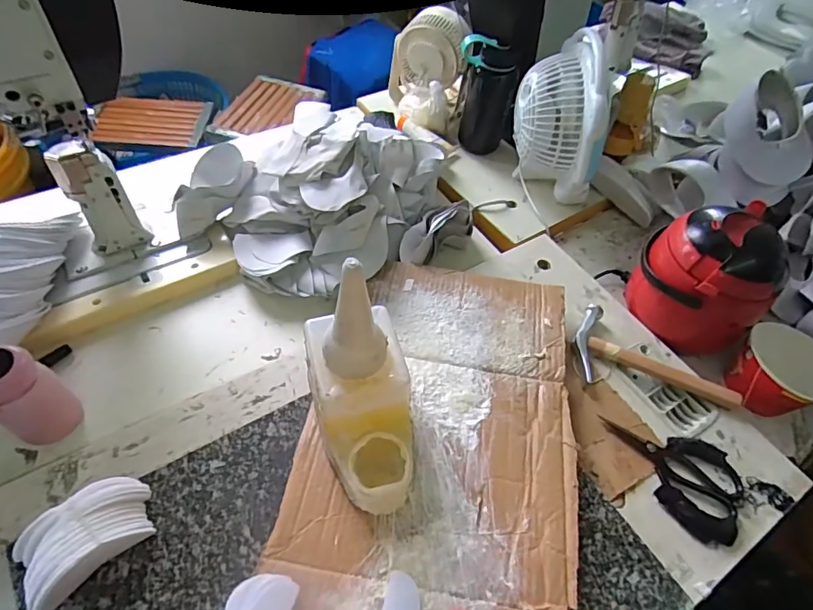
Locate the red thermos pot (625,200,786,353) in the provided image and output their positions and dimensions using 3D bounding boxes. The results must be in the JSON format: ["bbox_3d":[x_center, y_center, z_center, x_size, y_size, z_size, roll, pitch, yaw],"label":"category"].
[{"bbox_3d":[0.461,-0.042,0.770,0.160,0.169,0.151,1,53,-5],"label":"red thermos pot"}]

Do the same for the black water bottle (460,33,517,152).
[{"bbox_3d":[0.153,-0.415,1.004,0.111,0.209,0.078,10,53,3],"label":"black water bottle"}]

